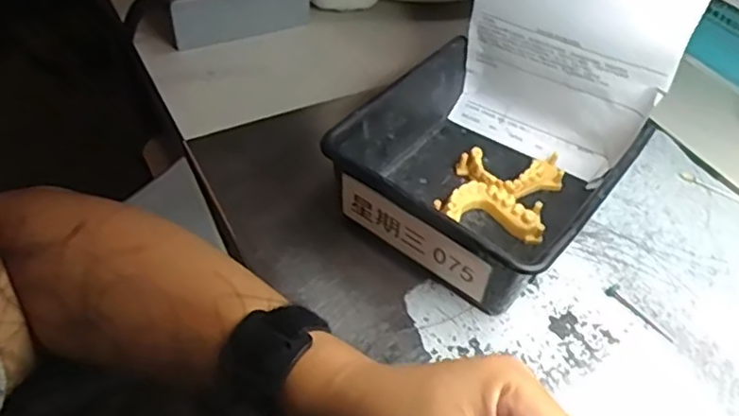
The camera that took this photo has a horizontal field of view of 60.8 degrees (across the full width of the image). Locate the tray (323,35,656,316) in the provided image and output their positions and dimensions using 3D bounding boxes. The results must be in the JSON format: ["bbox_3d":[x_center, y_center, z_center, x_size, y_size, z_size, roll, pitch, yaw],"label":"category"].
[{"bbox_3d":[0.077,-0.024,0.439,0.163,0.068,0.168,35,53,25],"label":"tray"}]

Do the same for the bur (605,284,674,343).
[{"bbox_3d":[0.174,0.068,0.406,0.011,0.004,0.050,-23,53,-24],"label":"bur"}]

